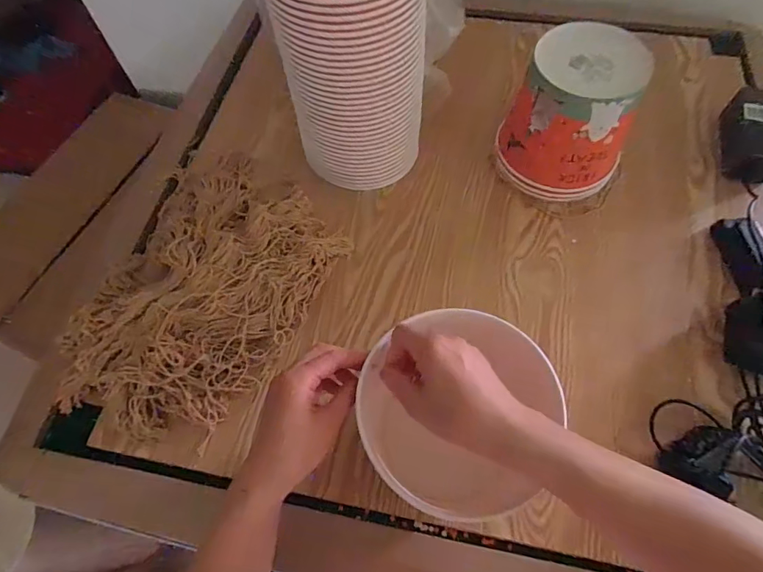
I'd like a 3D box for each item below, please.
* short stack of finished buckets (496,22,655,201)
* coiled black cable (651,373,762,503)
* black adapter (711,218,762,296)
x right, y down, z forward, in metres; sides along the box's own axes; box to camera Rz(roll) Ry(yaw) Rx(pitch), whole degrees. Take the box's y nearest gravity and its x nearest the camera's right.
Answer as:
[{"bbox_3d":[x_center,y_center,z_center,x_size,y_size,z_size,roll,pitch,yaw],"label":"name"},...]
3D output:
[{"bbox_3d":[0.240,-0.213,0.571,0.152,0.151,0.158,31,68,16],"label":"short stack of finished buckets"},{"bbox_3d":[0.356,0.187,0.417,0.145,0.056,0.195,-11,64,-3],"label":"coiled black cable"},{"bbox_3d":[0.434,-0.035,0.540,0.047,0.037,0.109,-2,63,1],"label":"black adapter"}]

